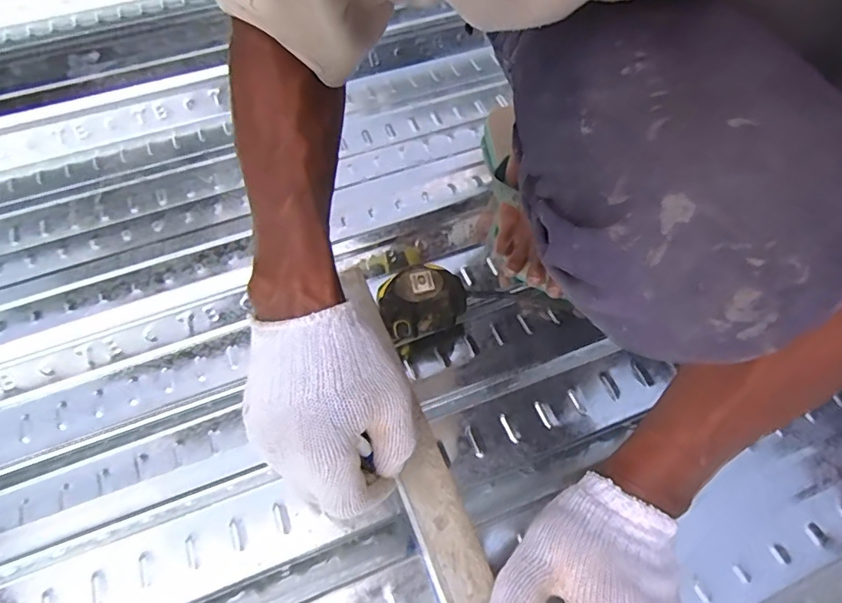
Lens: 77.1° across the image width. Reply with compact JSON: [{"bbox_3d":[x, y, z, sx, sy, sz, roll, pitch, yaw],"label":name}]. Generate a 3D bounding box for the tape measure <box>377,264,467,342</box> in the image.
[{"bbox_3d":[-0.004,0.004,0.566,0.090,0.052,0.077,-21,62,-12],"label":"tape measure"}]

